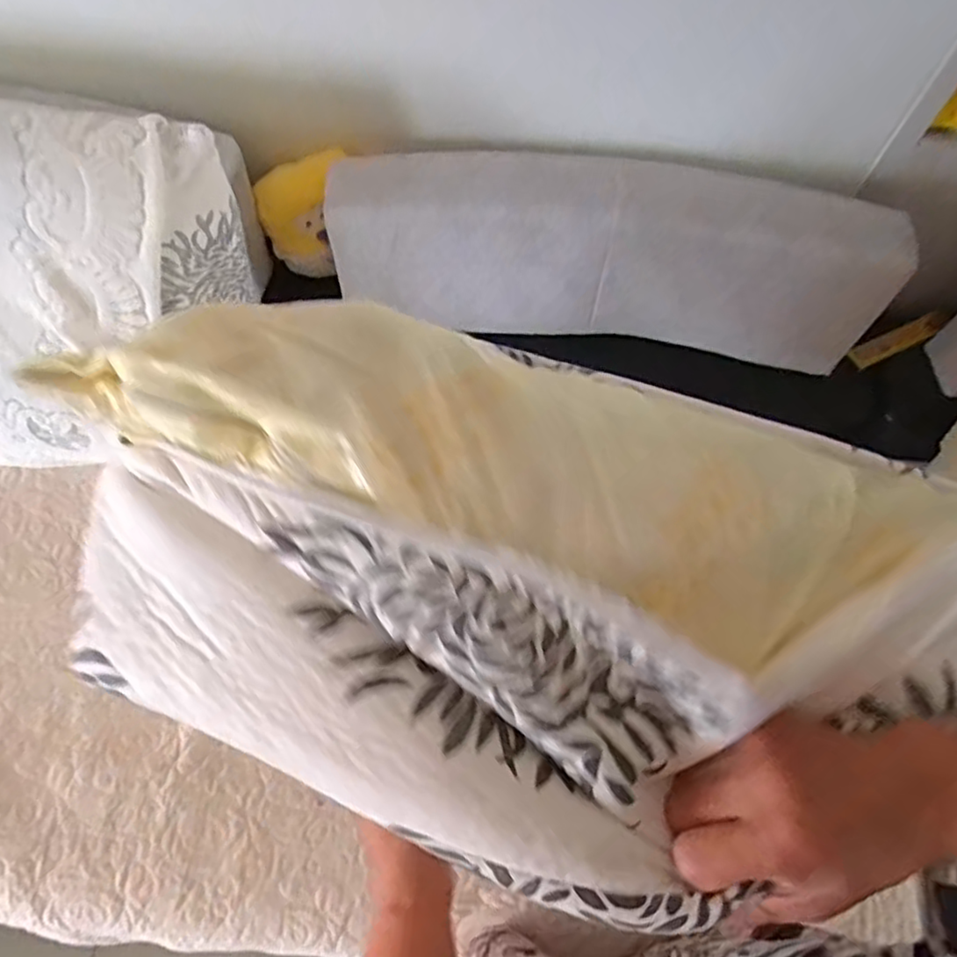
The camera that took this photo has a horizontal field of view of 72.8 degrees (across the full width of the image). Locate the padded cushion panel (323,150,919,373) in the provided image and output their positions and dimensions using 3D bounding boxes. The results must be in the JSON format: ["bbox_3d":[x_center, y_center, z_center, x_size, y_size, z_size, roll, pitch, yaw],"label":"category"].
[{"bbox_3d":[0.168,-0.289,0.869,0.719,0.234,0.102,6,63,-1],"label":"padded cushion panel"}]

